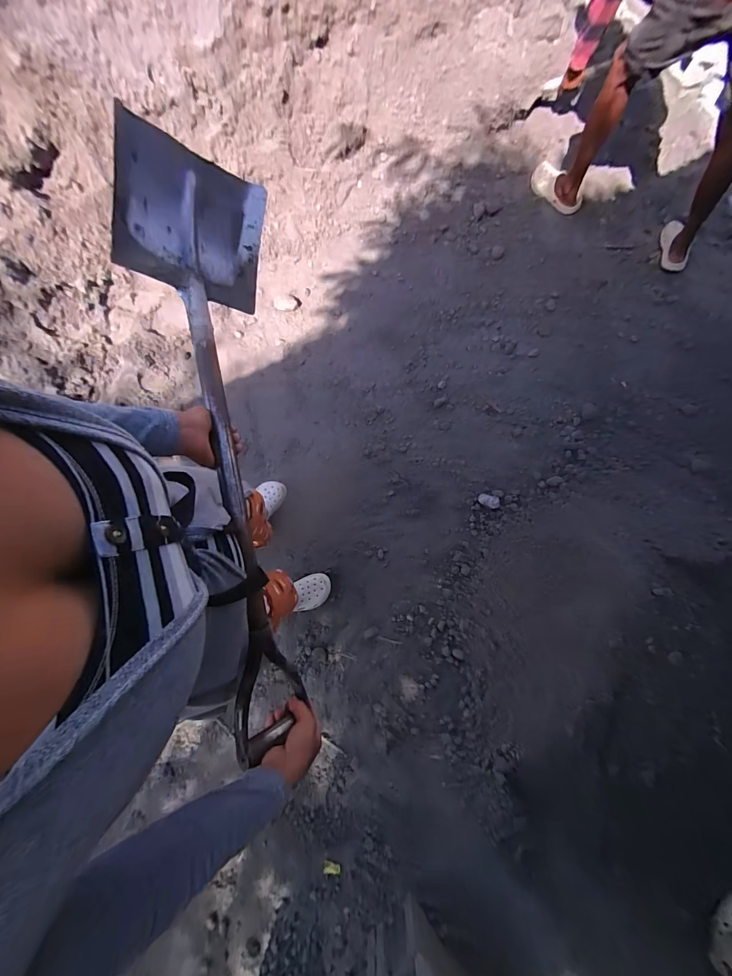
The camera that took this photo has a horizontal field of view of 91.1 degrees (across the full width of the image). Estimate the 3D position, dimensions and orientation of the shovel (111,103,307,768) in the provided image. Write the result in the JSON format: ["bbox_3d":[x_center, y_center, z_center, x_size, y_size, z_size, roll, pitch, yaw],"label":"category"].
[{"bbox_3d":[-0.220,-0.092,0.552,0.130,0.228,0.924,-17,81,41],"label":"shovel"}]

